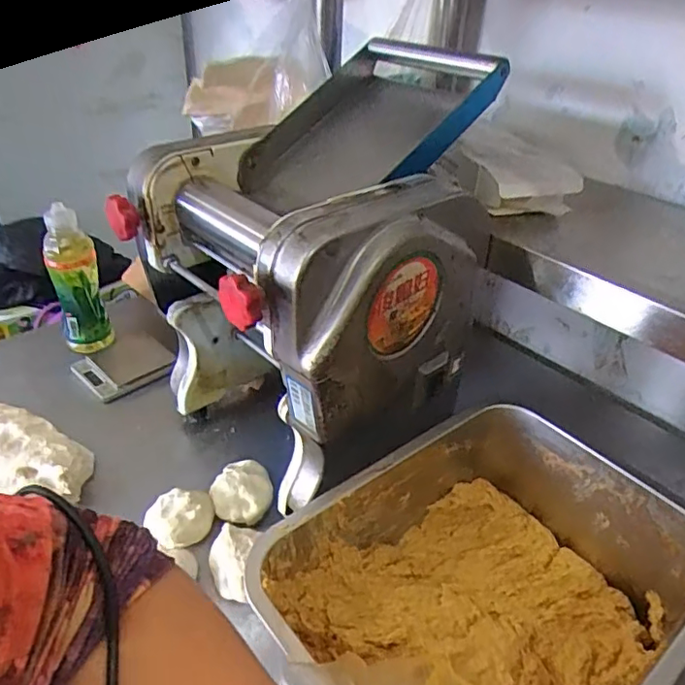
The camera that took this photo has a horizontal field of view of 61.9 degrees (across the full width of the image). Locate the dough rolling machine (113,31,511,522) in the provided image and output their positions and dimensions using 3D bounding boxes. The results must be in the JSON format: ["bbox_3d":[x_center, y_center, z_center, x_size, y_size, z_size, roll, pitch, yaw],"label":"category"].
[{"bbox_3d":[-0.015,-0.078,0.637,0.360,0.373,0.284,-27,45,-36],"label":"dough rolling machine"}]

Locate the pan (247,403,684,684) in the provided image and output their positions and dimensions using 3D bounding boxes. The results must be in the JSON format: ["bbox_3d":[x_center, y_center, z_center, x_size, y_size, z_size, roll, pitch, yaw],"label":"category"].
[{"bbox_3d":[0.118,0.219,0.484,0.350,0.134,0.256,-24,44,-34],"label":"pan"}]

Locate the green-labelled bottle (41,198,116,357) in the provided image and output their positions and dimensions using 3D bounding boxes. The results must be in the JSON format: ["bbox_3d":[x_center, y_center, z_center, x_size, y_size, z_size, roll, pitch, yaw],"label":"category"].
[{"bbox_3d":[-0.393,-0.088,0.849,0.061,0.222,0.056,-1,35,-6],"label":"green-labelled bottle"}]

